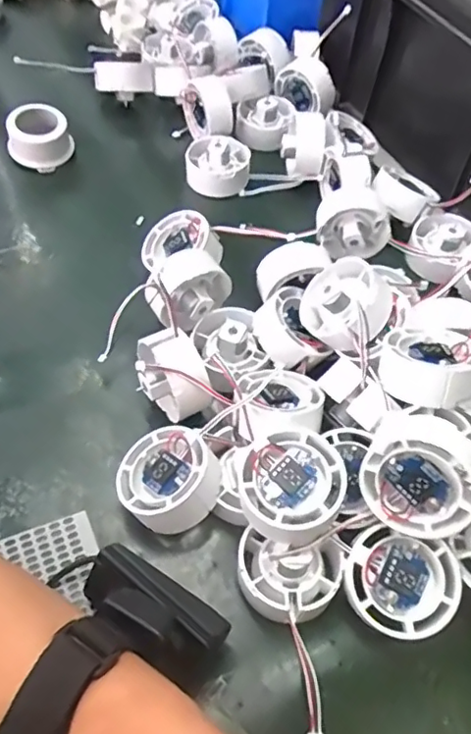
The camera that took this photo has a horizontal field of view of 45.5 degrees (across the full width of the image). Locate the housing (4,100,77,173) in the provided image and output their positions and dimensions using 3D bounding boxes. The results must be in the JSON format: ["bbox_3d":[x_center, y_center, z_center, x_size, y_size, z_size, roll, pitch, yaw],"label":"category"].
[{"bbox_3d":[-0.169,-0.197,0.485,0.052,0.039,0.052,2,57,-3],"label":"housing"}]

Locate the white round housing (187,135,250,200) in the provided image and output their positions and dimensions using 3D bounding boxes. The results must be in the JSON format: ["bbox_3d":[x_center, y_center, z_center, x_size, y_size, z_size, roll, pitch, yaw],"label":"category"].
[{"bbox_3d":[-0.015,-0.173,0.479,0.051,0.027,0.053,0,62,0],"label":"white round housing"}]

